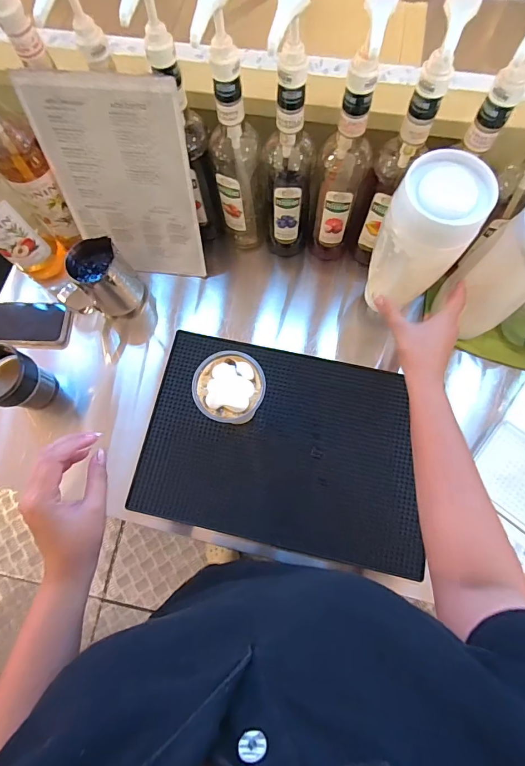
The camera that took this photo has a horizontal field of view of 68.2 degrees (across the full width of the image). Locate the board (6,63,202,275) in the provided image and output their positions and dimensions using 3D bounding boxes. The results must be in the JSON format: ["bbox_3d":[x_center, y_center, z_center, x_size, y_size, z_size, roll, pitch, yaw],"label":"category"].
[{"bbox_3d":[-0.198,-0.280,0.570,0.200,0.287,0.012,5,55,3],"label":"board"}]

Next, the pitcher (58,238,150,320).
[{"bbox_3d":[-0.263,-0.159,0.637,0.121,0.140,0.073,-41,78,-8],"label":"pitcher"}]

